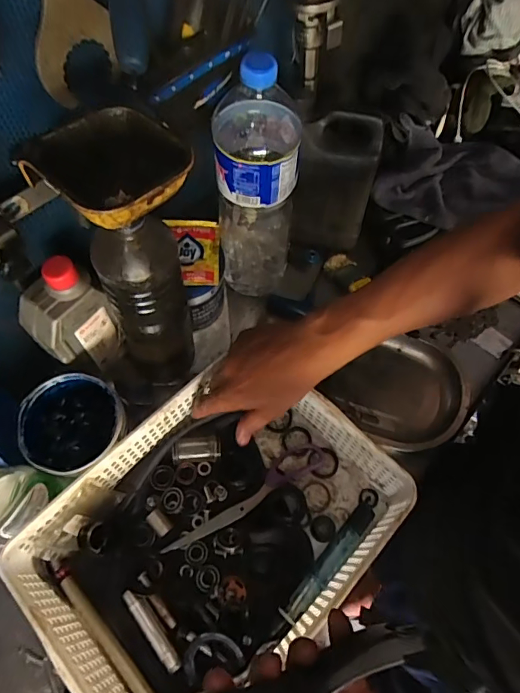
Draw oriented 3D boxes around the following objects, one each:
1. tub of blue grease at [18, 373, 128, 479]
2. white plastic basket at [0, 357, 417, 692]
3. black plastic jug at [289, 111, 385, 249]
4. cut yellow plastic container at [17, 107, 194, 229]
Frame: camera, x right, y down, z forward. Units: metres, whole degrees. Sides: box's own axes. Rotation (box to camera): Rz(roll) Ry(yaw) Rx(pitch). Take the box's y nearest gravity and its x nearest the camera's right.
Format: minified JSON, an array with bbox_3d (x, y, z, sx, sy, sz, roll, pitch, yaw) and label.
[{"bbox_3d":[-0.196,0.089,0.491,0.108,0.074,0.097,13,64,6],"label":"tub of blue grease"},{"bbox_3d":[-0.045,0.183,0.461,0.255,0.082,0.323,37,69,17],"label":"white plastic basket"},{"bbox_3d":[0.099,-0.216,0.609,0.103,0.165,0.079,14,64,7],"label":"black plastic jug"},{"bbox_3d":[-0.100,-0.123,0.336,0.087,0.054,0.092,0,63,0],"label":"cut yellow plastic container"}]

